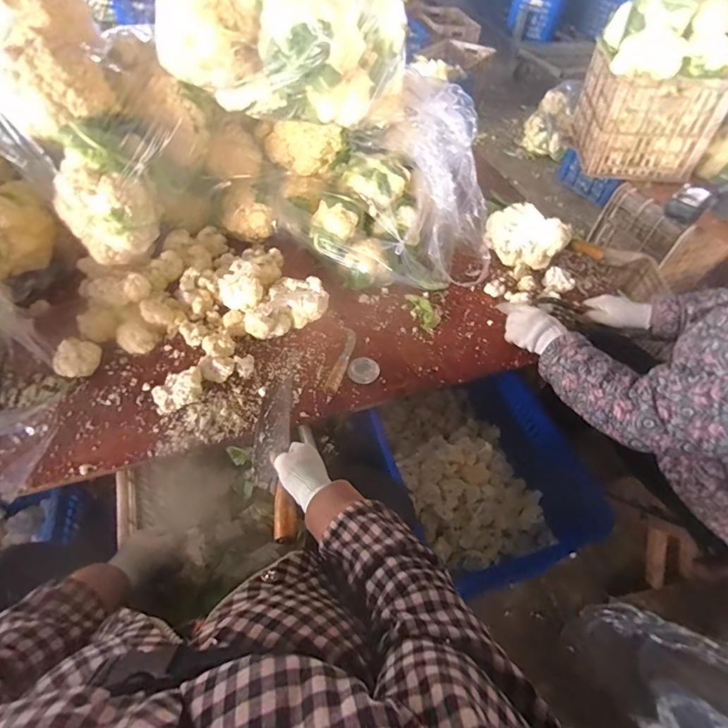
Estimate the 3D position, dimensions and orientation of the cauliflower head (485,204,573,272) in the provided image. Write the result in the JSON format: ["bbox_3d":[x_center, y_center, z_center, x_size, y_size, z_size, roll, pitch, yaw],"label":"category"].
[{"bbox_3d":[0.386,-0.314,1.031,0.117,0.117,0.194,-18,56,-18],"label":"cauliflower head"}]

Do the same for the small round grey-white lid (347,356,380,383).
[{"bbox_3d":[-0.002,0.012,0.822,0.058,0.009,0.056,-2,72,5],"label":"small round grey-white lid"}]

